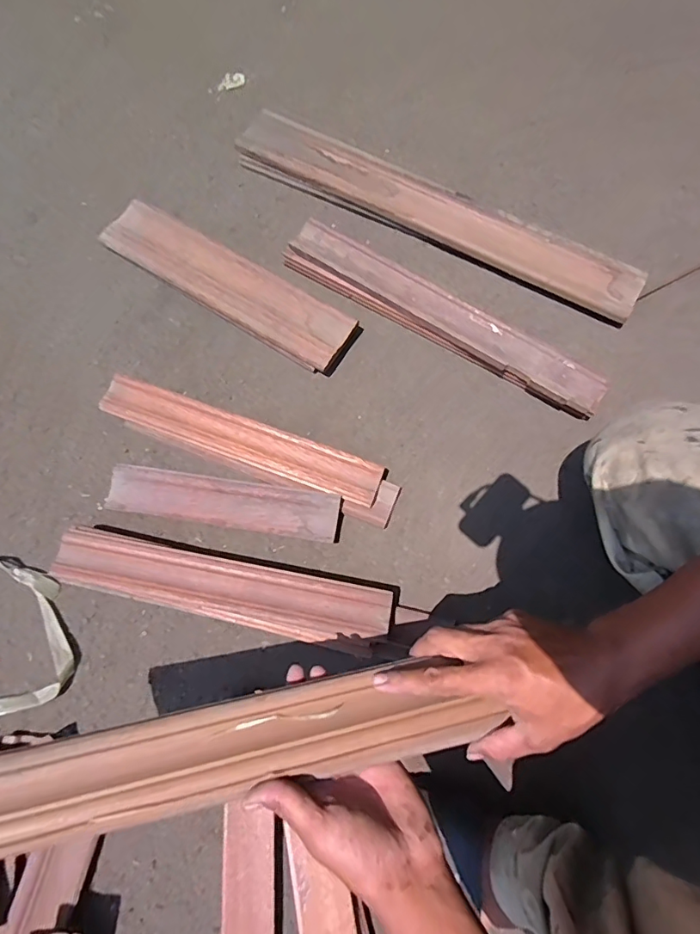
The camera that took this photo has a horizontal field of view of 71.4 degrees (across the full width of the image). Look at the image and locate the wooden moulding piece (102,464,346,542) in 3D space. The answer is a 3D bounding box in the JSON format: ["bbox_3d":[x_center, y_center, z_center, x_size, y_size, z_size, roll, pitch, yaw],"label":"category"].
[{"bbox_3d":[-0.167,0.044,0.640,0.305,0.012,0.063,8,81,6],"label":"wooden moulding piece"}]

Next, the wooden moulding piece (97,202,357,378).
[{"bbox_3d":[-0.187,-0.277,0.741,0.413,0.033,0.100,30,75,10],"label":"wooden moulding piece"}]

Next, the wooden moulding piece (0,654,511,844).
[{"bbox_3d":[-0.101,0.212,0.356,0.415,0.033,0.073,-6,72,-11],"label":"wooden moulding piece"}]

